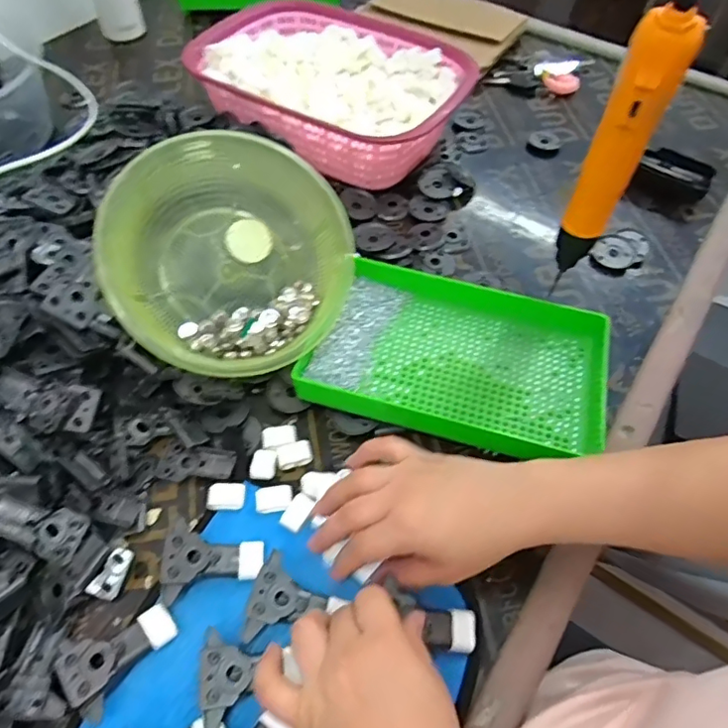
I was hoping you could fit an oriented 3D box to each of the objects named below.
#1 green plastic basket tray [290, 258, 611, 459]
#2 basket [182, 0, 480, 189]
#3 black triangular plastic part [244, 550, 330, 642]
[{"bbox_3d":[0.085,-0.004,0.479,0.248,0.035,0.158,16,57,7],"label":"green plastic basket tray"},{"bbox_3d":[-0.049,-0.326,0.658,0.309,0.079,0.218,29,59,15],"label":"basket"},{"bbox_3d":[-0.061,0.159,0.368,0.045,0.019,0.050,39,63,20],"label":"black triangular plastic part"}]

